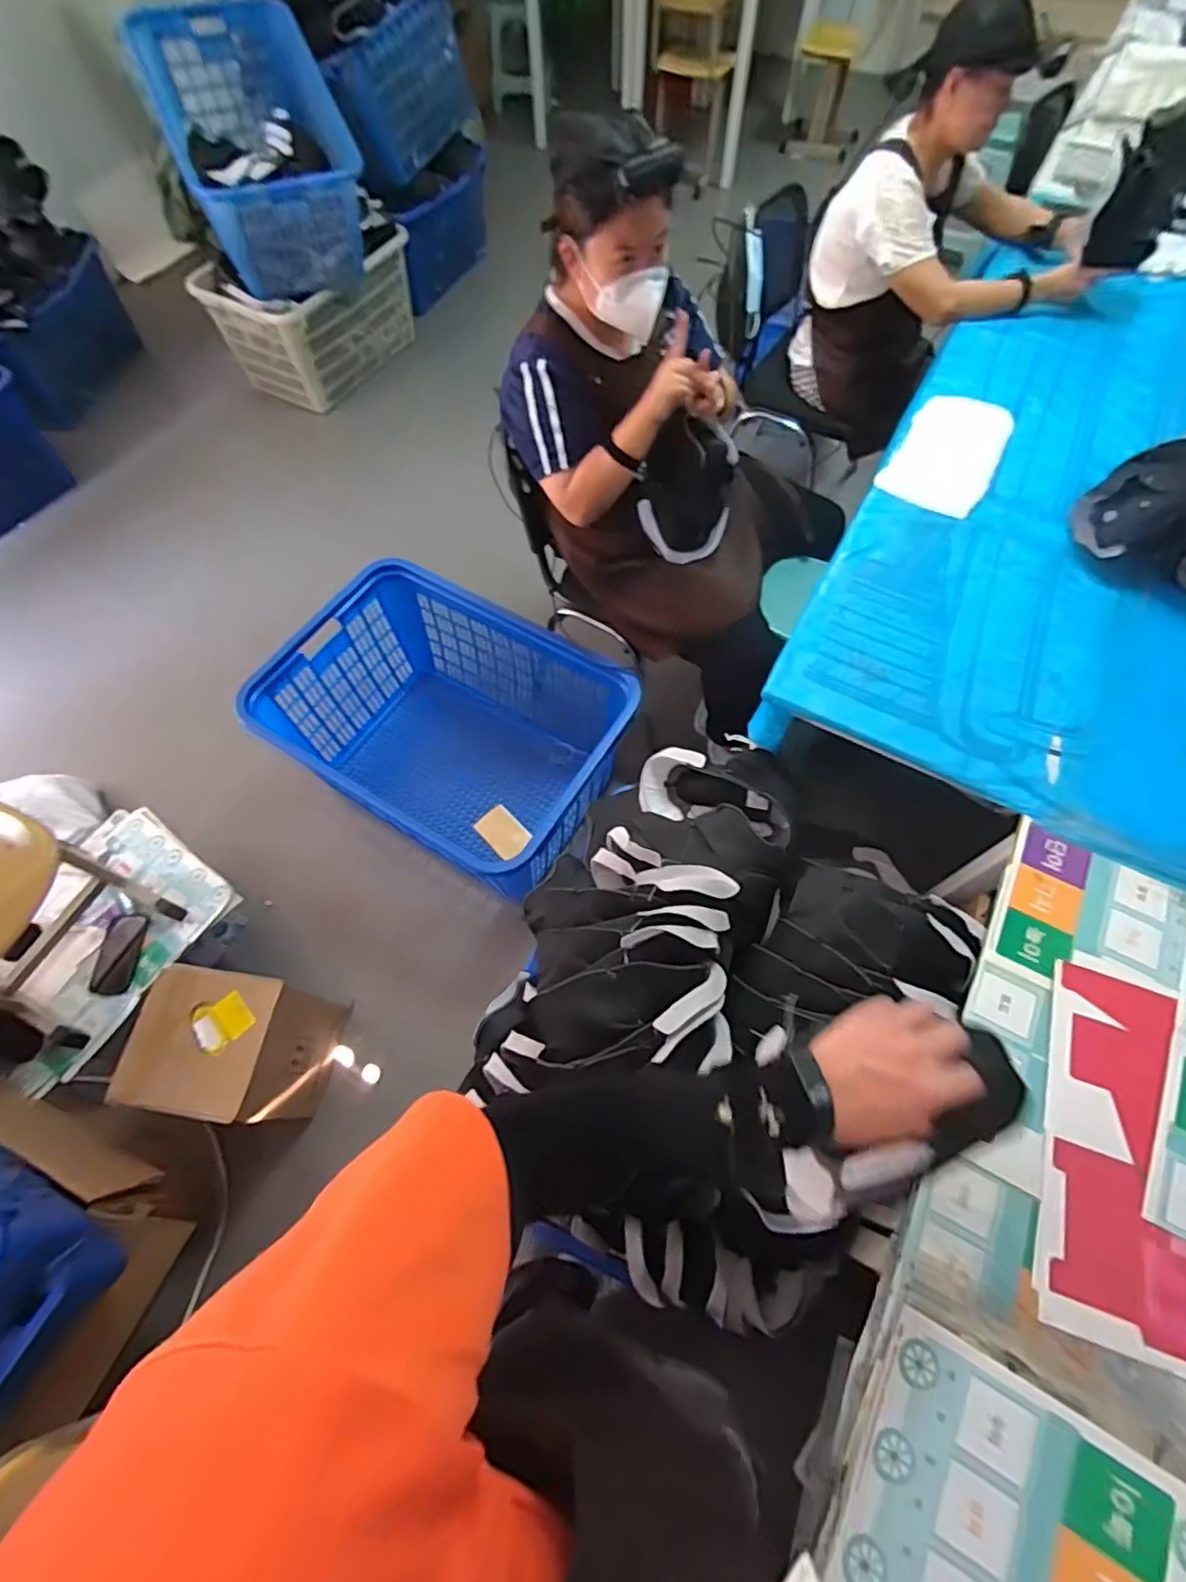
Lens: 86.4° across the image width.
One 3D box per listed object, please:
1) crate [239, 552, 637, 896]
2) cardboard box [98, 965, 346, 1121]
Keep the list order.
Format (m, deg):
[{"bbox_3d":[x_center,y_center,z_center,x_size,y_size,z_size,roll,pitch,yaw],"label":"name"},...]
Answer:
[{"bbox_3d":[-0.339,-0.132,1.672,0.809,0.467,0.609,30,69,14],"label":"crate"},{"bbox_3d":[-0.709,0.520,1.287,0.278,0.314,0.242,8,65,4],"label":"cardboard box"}]

